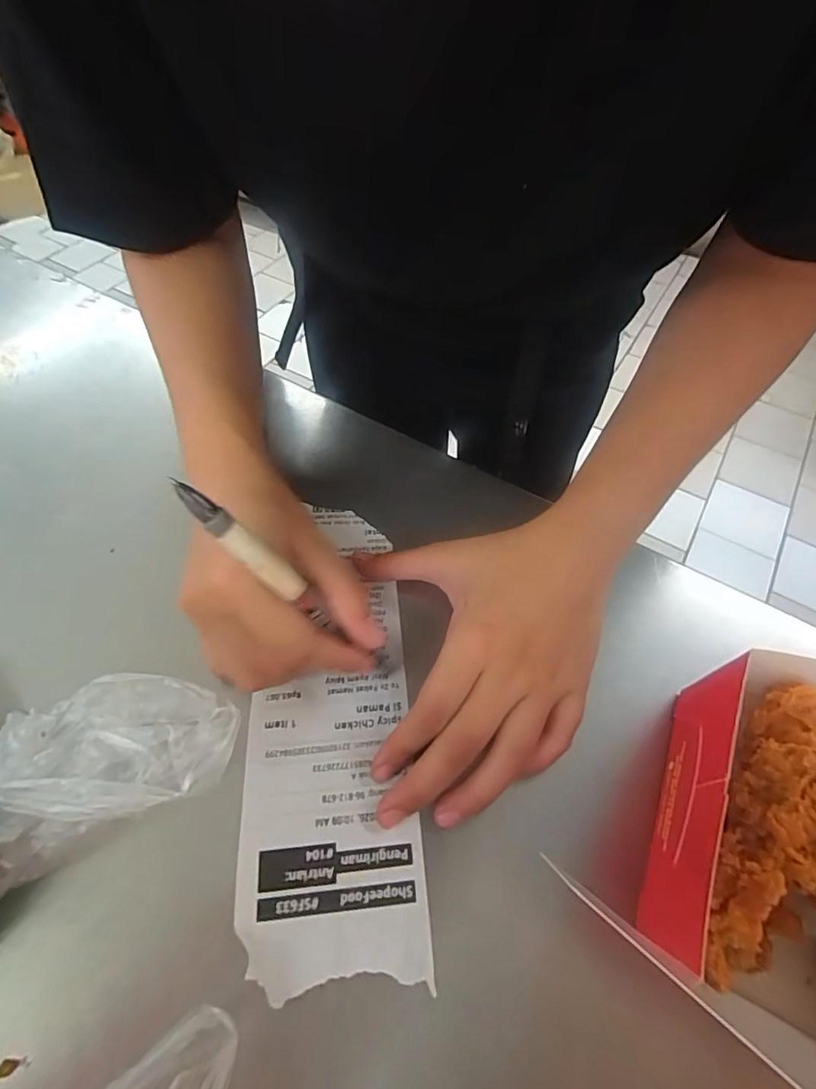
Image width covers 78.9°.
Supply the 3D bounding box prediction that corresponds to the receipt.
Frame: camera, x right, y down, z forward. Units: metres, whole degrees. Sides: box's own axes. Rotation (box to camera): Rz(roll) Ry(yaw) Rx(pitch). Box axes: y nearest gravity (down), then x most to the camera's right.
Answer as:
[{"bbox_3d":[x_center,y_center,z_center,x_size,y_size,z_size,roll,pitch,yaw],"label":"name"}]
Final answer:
[{"bbox_3d":[-0.034,0.076,0.250,0.082,0.005,0.220,1,57,0],"label":"receipt"}]

